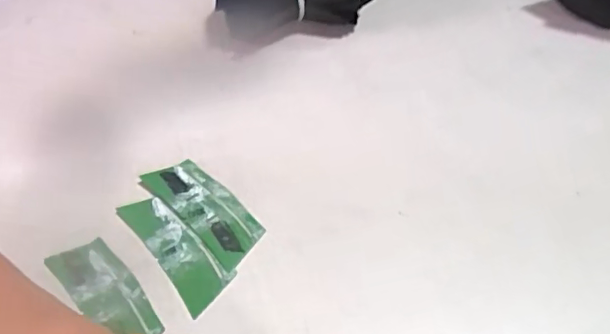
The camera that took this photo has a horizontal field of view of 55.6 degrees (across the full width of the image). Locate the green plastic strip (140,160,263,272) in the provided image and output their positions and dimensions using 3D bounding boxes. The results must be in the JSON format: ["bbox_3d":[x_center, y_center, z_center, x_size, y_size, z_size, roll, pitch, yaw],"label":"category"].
[{"bbox_3d":[-0.050,0.019,0.288,0.029,0.004,0.074,-37,54,-24],"label":"green plastic strip"}]

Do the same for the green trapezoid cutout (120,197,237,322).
[{"bbox_3d":[-0.062,0.038,0.275,0.023,0.004,0.072,-33,53,-22],"label":"green trapezoid cutout"}]

